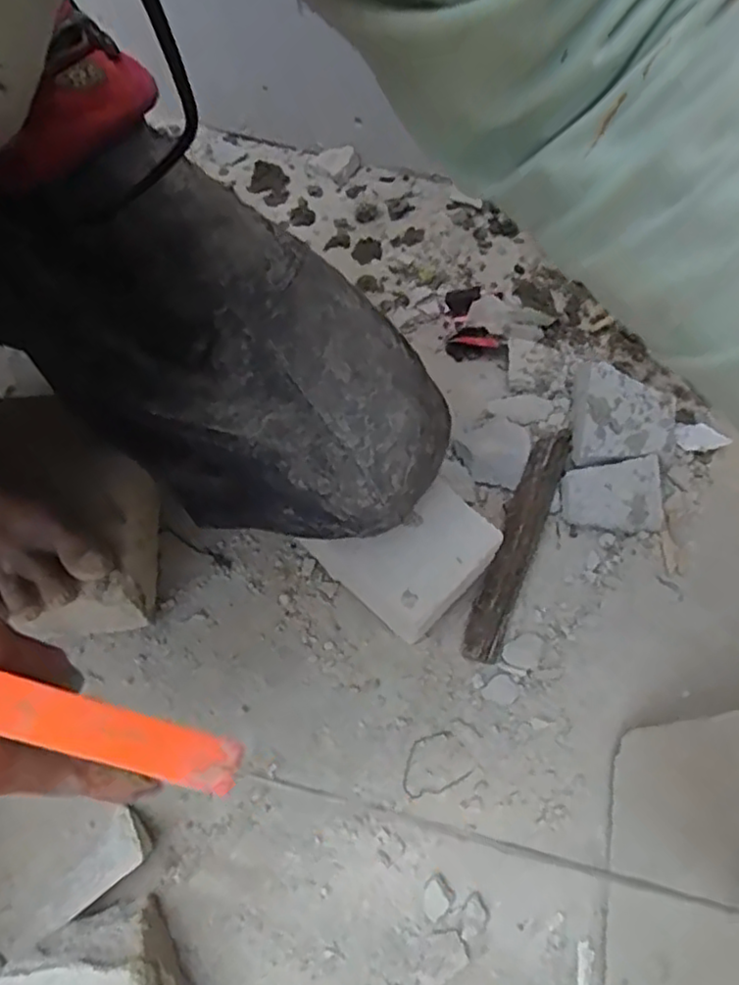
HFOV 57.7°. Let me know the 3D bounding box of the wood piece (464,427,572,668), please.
[{"bbox_3d":[0.124,0.036,0.553,0.032,0.027,0.217,20,66,13],"label":"wood piece"}]

